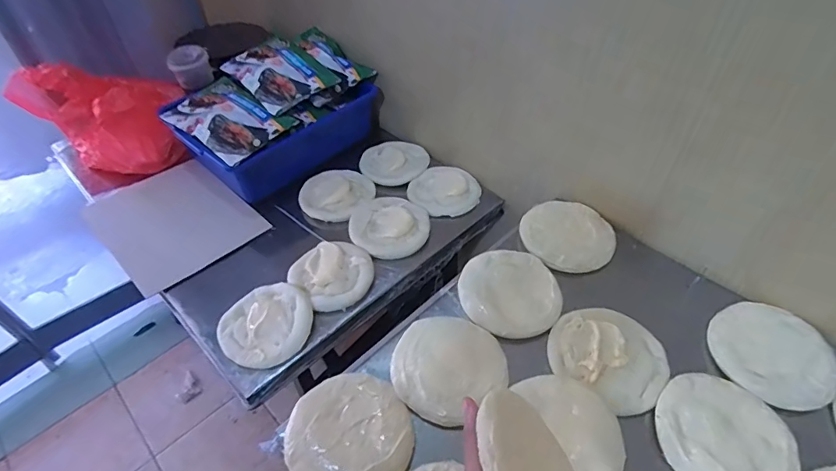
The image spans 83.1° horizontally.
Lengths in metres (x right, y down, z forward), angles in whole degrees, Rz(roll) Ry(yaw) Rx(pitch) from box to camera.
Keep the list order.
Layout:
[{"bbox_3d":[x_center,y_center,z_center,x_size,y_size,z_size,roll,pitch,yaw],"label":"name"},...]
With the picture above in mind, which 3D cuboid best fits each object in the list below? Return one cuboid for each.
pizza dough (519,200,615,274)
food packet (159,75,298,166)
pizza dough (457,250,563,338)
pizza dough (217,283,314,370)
[{"bbox_3d":[0.244,-0.006,0.773,0.143,0.025,0.141,-4,49,5],"label":"pizza dough"},{"bbox_3d":[-0.388,-0.243,0.951,0.240,0.045,0.156,31,55,27],"label":"food packet"},{"bbox_3d":[0.134,0.079,0.685,0.144,0.018,0.137,-1,47,1],"label":"pizza dough"},{"bbox_3d":[-0.243,0.140,0.756,0.142,0.023,0.140,-1,47,1],"label":"pizza dough"}]

